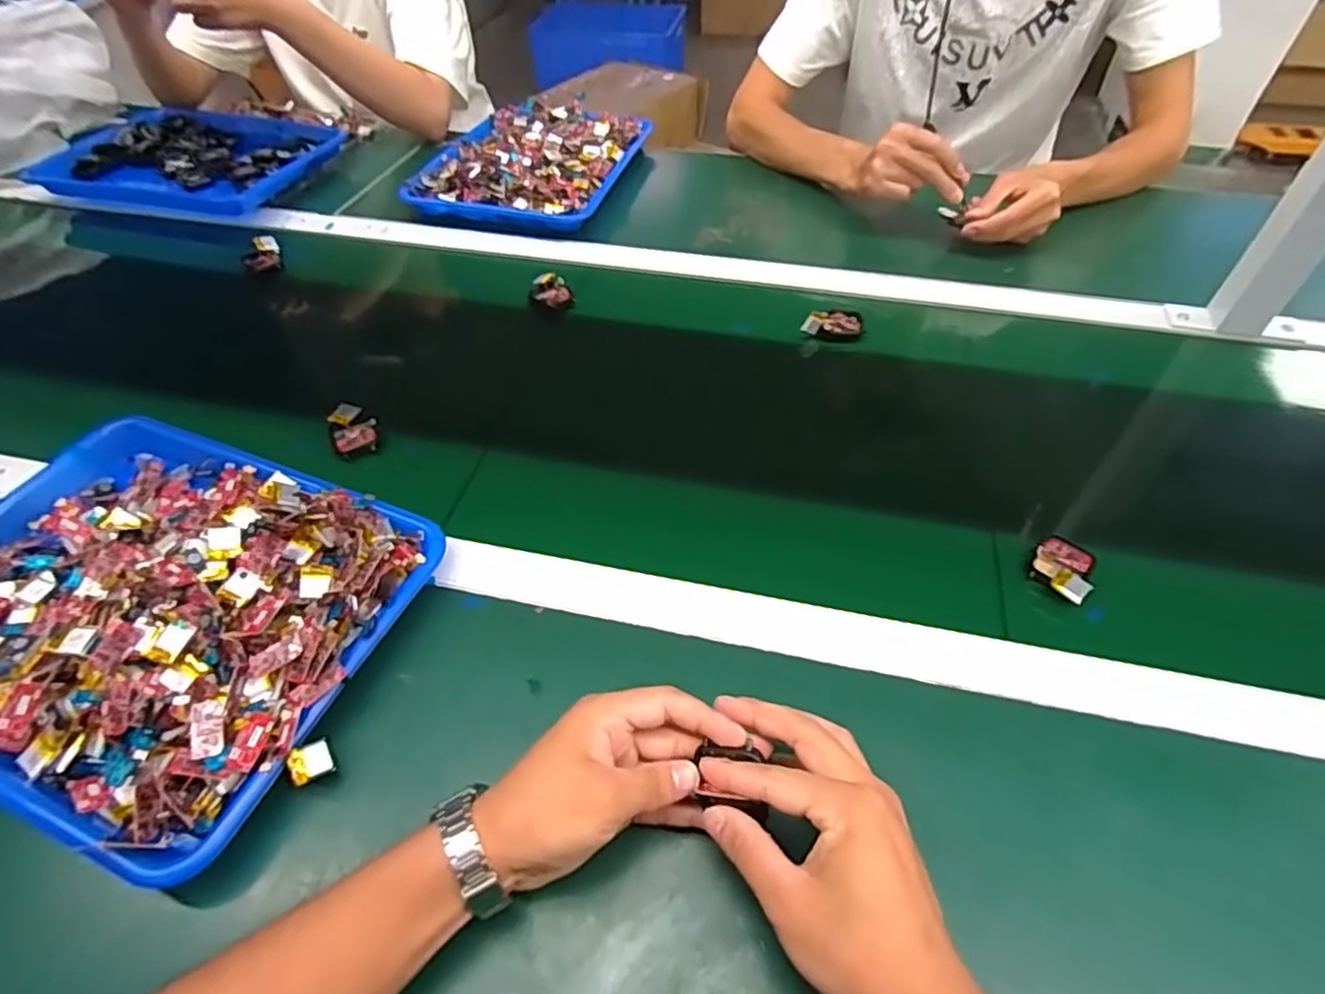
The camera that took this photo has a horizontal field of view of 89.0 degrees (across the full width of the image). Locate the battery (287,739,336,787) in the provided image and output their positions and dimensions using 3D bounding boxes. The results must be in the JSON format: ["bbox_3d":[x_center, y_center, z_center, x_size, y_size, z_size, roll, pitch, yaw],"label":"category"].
[{"bbox_3d":[-0.199,0.150,0.383,0.023,0.004,0.020,-8,72,-52],"label":"battery"}]

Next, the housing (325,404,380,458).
[{"bbox_3d":[-0.262,-0.058,0.573,0.036,0.014,0.056,-21,53,-16],"label":"housing"}]

